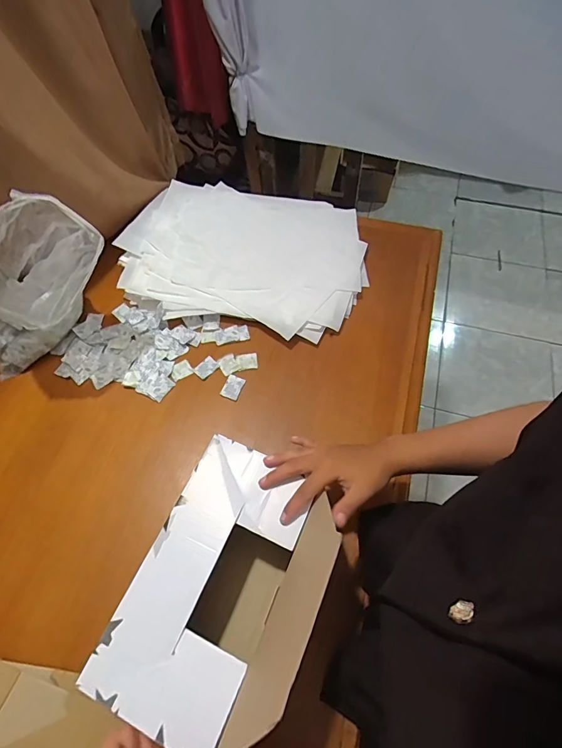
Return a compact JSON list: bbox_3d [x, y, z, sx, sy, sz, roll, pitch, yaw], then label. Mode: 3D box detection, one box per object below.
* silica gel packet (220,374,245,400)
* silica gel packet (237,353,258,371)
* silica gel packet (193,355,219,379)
[{"bbox_3d":[-0.079,0.021,0.668,0.030,0.004,0.040,20,62,13],"label":"silica gel packet"},{"bbox_3d":[-0.056,-0.021,0.689,0.034,0.004,0.029,-9,60,-4],"label":"silica gel packet"},{"bbox_3d":[-0.125,-0.011,0.685,0.026,0.006,0.037,39,68,22],"label":"silica gel packet"}]

